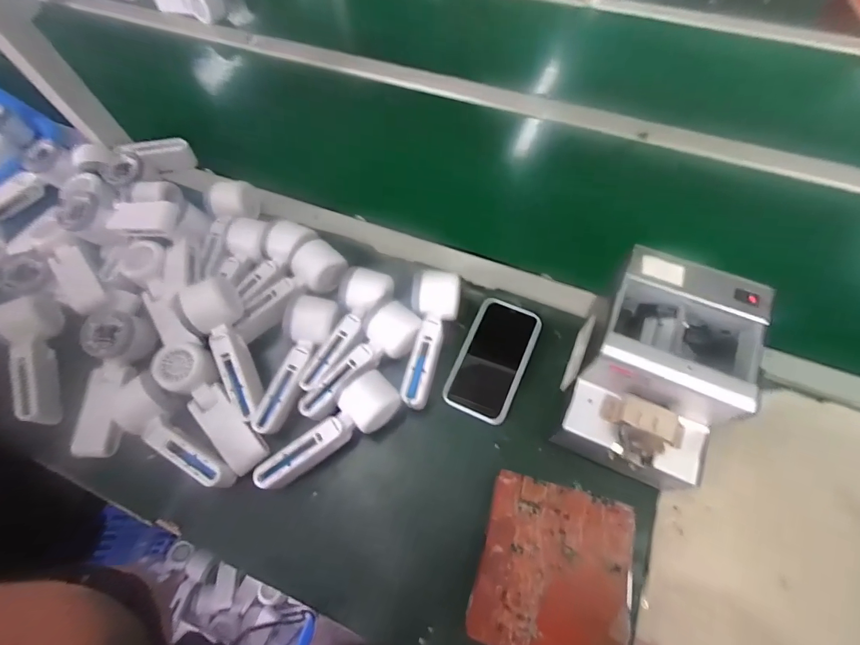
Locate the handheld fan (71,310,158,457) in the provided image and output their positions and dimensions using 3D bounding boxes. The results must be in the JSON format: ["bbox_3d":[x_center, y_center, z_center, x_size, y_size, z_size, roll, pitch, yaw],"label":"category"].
[{"bbox_3d":[-0.369,0.069,0.474,0.059,0.048,0.160,4,80,5],"label":"handheld fan"}]

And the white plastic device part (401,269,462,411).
[{"bbox_3d":[0.000,0.017,0.478,0.051,0.052,0.161,6,65,6],"label":"white plastic device part"}]

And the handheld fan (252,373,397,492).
[{"bbox_3d":[-0.108,0.120,0.445,0.166,0.046,0.054,-39,68,-15],"label":"handheld fan"}]

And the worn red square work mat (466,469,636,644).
[{"bbox_3d":[0.114,0.231,0.386,0.131,0.041,0.142,14,66,10],"label":"worn red square work mat"}]

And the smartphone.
[{"bbox_3d":[0.077,0.042,0.494,0.078,0.008,0.147,22,67,13],"label":"smartphone"}]

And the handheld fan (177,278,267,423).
[{"bbox_3d":[-0.227,0.030,0.460,0.052,0.048,0.161,-23,84,-8],"label":"handheld fan"}]

